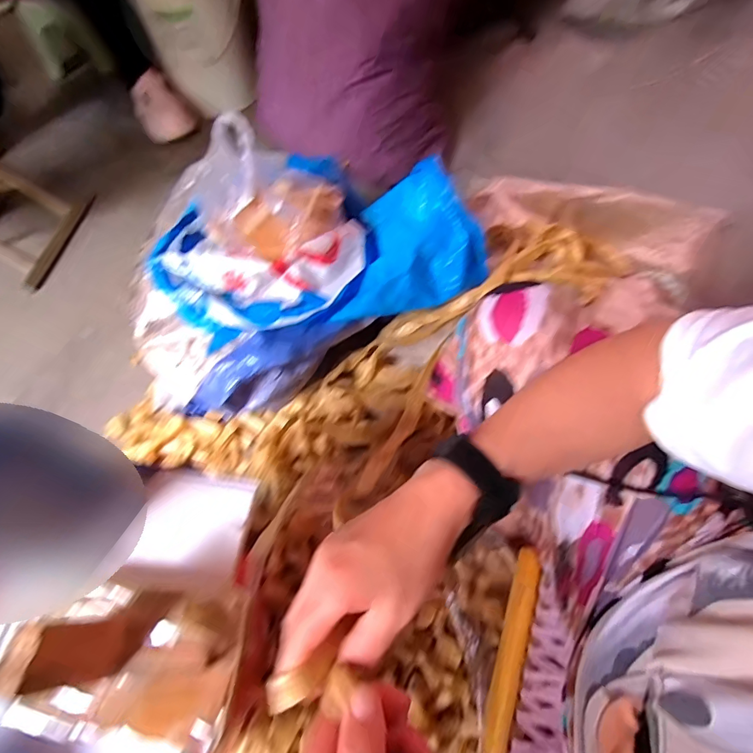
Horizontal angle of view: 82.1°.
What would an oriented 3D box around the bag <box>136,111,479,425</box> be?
[{"bbox_3d":[-0.139,-0.218,0.634,0.516,0.281,0.336,-26,65,-10],"label":"bag"}]

